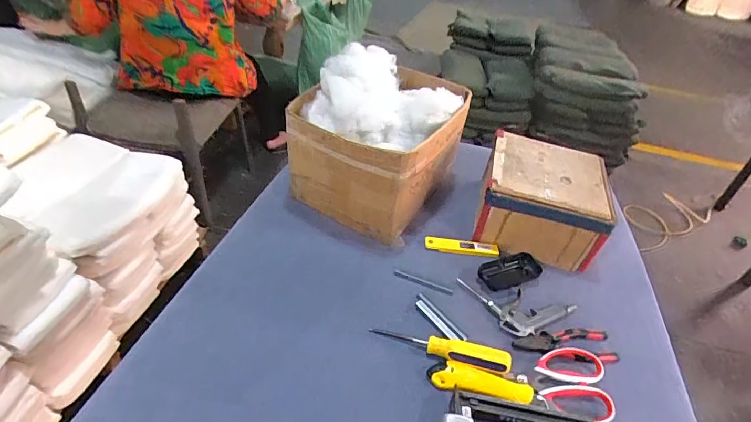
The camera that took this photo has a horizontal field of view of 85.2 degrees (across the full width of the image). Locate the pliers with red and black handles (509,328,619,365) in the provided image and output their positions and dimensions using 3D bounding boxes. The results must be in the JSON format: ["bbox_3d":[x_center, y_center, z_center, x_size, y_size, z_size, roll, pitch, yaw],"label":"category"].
[{"bbox_3d":[0.280,0.200,0.607,0.154,0.016,0.052,1,42,-3],"label":"pliers with red and black handles"}]

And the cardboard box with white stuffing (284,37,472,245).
[{"bbox_3d":[0.011,-0.145,0.777,0.253,0.271,0.284,26,46,23],"label":"cardboard box with white stuffing"}]

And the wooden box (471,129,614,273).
[{"bbox_3d":[0.310,-0.027,0.771,0.208,0.124,0.211,12,42,10],"label":"wooden box"}]

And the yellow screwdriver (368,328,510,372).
[{"bbox_3d":[0.089,0.192,0.574,0.190,0.031,0.032,11,42,8],"label":"yellow screwdriver"}]

